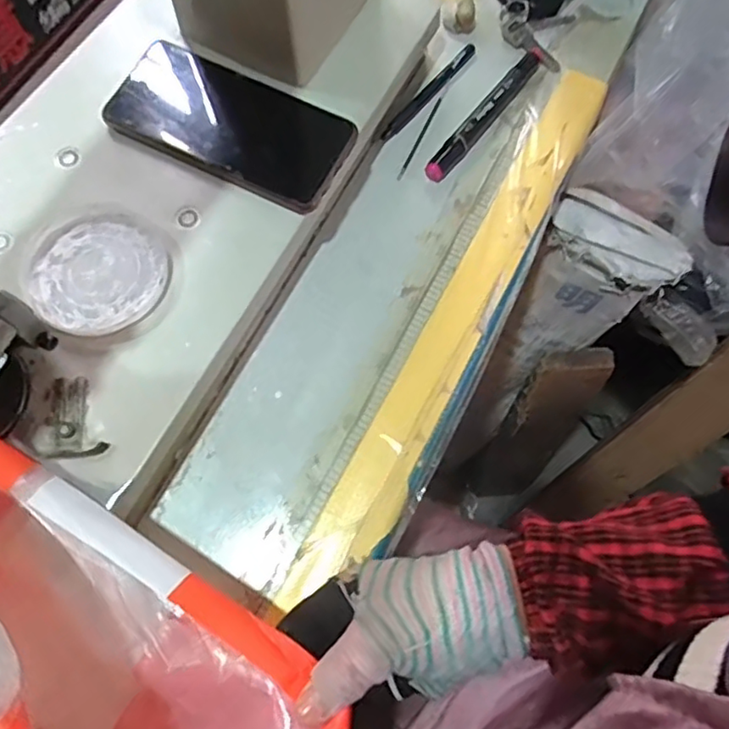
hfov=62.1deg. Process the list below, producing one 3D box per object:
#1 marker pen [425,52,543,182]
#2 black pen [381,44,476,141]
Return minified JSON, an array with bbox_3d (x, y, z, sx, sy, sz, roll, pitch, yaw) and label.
[{"bbox_3d":[0.099,-0.205,0.497,0.016,0.019,0.144,37,74,13],"label":"marker pen"},{"bbox_3d":[0.053,-0.230,0.509,0.010,0.015,0.113,40,75,14],"label":"black pen"}]

